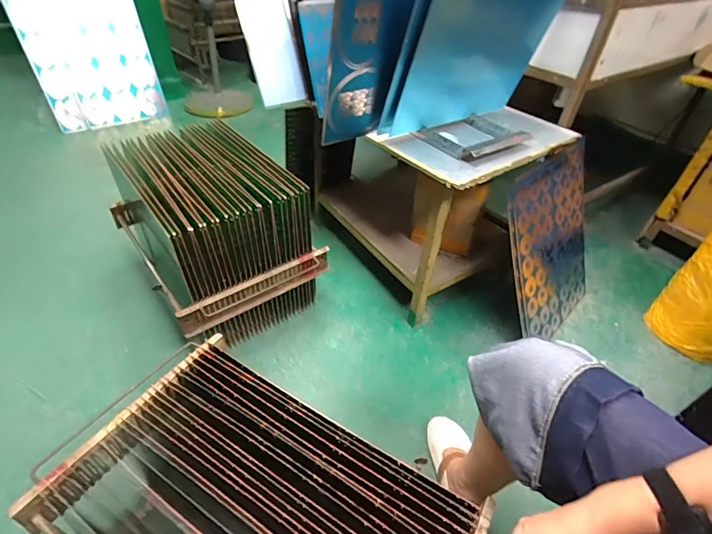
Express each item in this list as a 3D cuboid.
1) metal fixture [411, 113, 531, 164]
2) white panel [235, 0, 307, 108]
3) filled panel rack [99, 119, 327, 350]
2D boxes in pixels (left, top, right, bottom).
[{"bbox_3d":[0.283,-0.312,0.947,0.230,0.030,0.183,-29,50,-31],"label":"metal fixture"},{"bbox_3d":[-0.202,-0.522,0.977,0.108,0.235,0.027,-15,37,-4],"label":"white panel"},{"bbox_3d":[-0.384,-0.079,1.087,0.372,0.409,0.482,-31,51,-33],"label":"filled panel rack"}]

